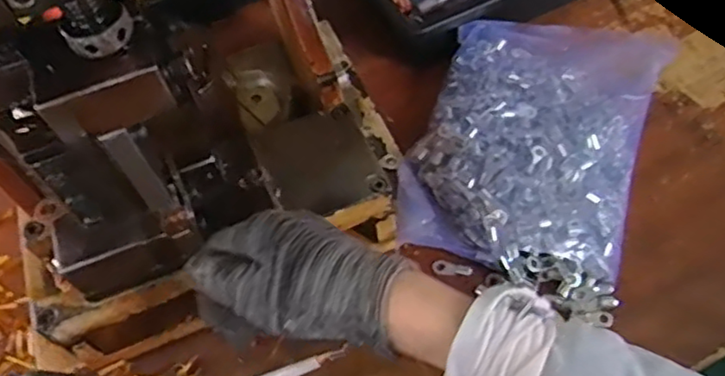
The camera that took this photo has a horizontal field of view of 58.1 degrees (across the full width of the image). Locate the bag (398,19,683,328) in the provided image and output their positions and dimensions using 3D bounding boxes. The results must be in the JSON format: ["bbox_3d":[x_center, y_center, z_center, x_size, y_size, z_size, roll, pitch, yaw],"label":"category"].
[{"bbox_3d":[0.133,-0.037,0.509,0.165,0.037,0.231,16,60,15],"label":"bag"}]

